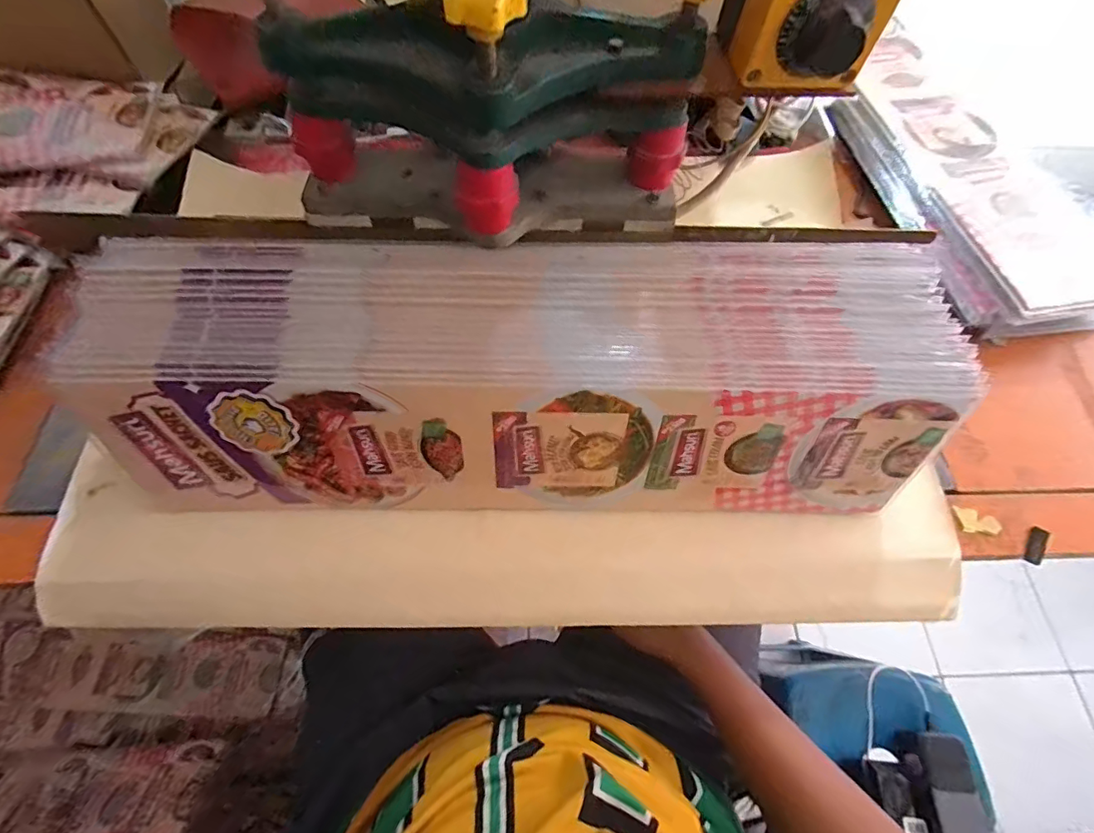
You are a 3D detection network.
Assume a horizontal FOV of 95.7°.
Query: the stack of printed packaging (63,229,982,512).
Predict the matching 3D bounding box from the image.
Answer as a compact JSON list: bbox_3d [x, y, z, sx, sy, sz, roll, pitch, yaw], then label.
[{"bbox_3d":[-0.016,-0.025,0.355,0.560,0.113,0.157,-1,65,-2],"label":"stack of printed packaging"}]

